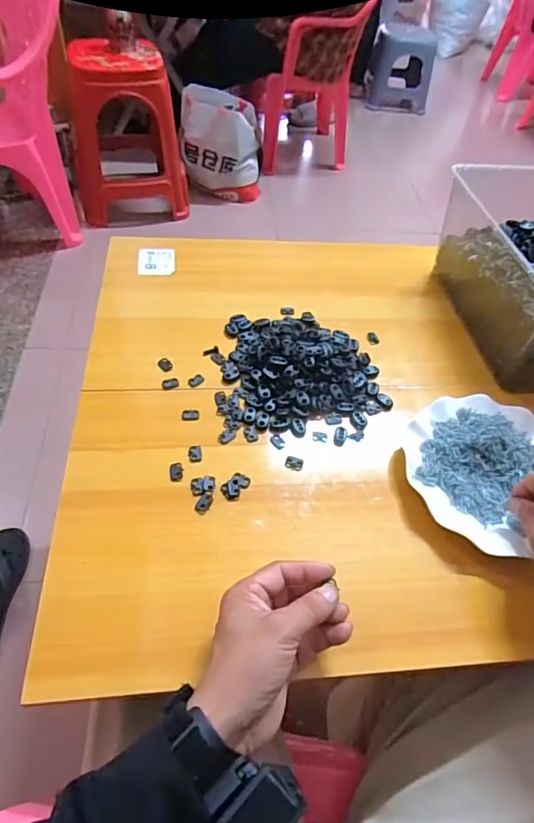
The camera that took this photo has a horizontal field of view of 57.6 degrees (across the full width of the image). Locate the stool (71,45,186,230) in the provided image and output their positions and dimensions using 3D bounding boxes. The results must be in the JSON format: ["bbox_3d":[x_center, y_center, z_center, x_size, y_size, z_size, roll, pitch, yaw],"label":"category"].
[{"bbox_3d":[-0.465,-0.901,1.584,0.330,0.447,0.330,-12,52,-15],"label":"stool"}]

